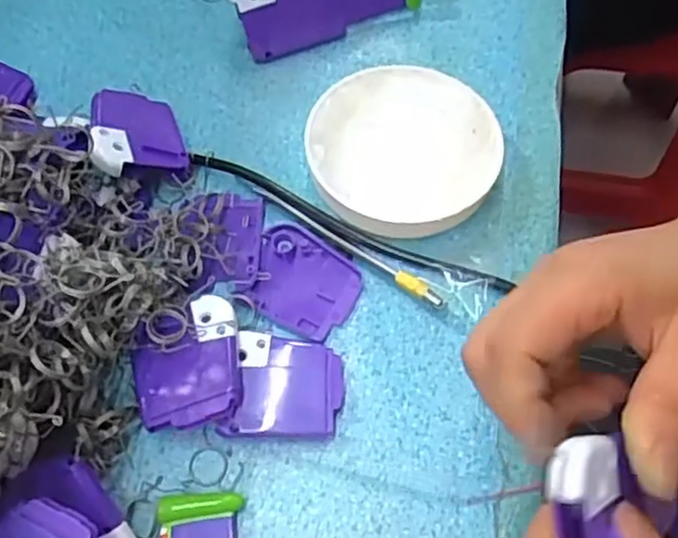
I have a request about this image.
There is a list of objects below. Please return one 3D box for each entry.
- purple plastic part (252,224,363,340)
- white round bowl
[{"bbox_3d":[-0.020,0.007,0.369,0.060,0.005,0.048,30,65,13],"label":"purple plastic part"},{"bbox_3d":[0.036,-0.068,0.398,0.105,0.025,0.101,1,62,-1],"label":"white round bowl"}]

